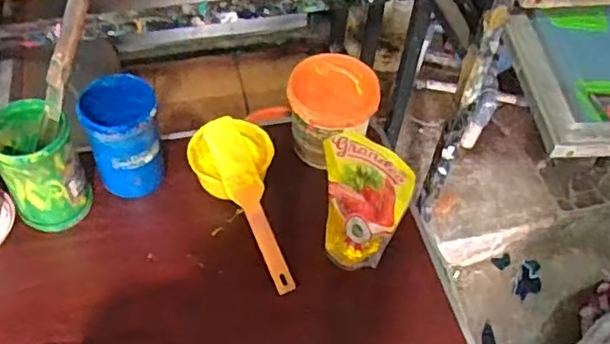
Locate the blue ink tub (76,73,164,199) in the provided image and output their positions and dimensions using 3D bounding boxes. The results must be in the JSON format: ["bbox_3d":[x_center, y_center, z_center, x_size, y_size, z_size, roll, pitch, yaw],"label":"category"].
[{"bbox_3d":[-0.246,-0.045,0.853,0.096,0.153,0.104,-12,54,-14],"label":"blue ink tub"}]

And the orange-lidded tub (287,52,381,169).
[{"bbox_3d":[0.035,-0.085,0.906,0.115,0.120,0.115,2,52,-3],"label":"orange-lidded tub"}]

